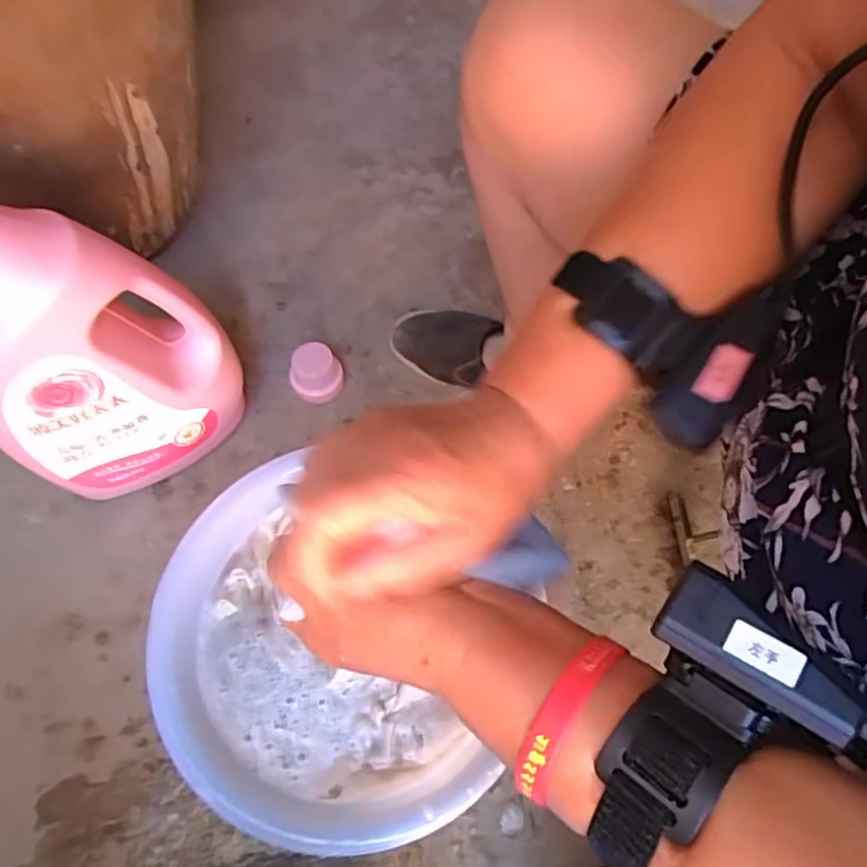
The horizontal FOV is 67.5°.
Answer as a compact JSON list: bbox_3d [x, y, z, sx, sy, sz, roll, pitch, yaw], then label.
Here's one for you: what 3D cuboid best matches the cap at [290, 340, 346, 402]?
[{"bbox_3d":[-0.134,-0.070,0.747,0.058,0.058,0.047,-11,62,-6],"label":"cap"}]

